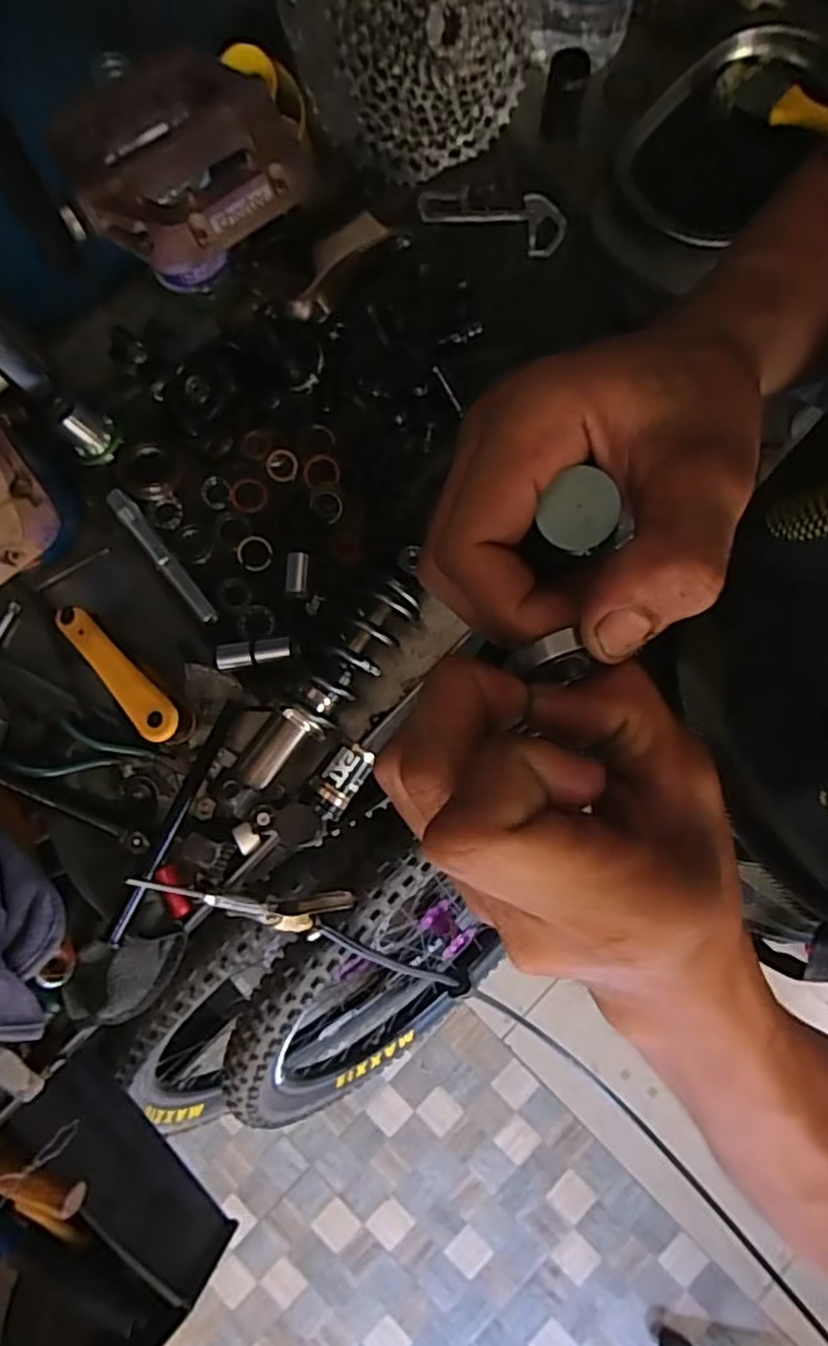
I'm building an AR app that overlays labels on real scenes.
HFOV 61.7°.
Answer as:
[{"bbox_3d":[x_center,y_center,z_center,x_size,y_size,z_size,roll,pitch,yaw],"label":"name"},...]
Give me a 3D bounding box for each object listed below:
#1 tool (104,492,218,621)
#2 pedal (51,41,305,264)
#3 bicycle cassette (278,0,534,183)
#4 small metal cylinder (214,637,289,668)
[{"bbox_3d":[-0.198,-0.092,0.544,0.015,0.014,0.132,-38,82,-3],"label":"tool"},{"bbox_3d":[-0.106,-0.229,0.305,0.103,0.025,0.112,-30,81,-2],"label":"pedal"},{"bbox_3d":[0.009,-0.486,0.514,0.195,0.193,0.056,-35,46,2],"label":"bicycle cassette"},{"bbox_3d":[-0.121,-0.015,0.522,0.058,0.020,0.019,-4,81,2],"label":"small metal cylinder"}]

